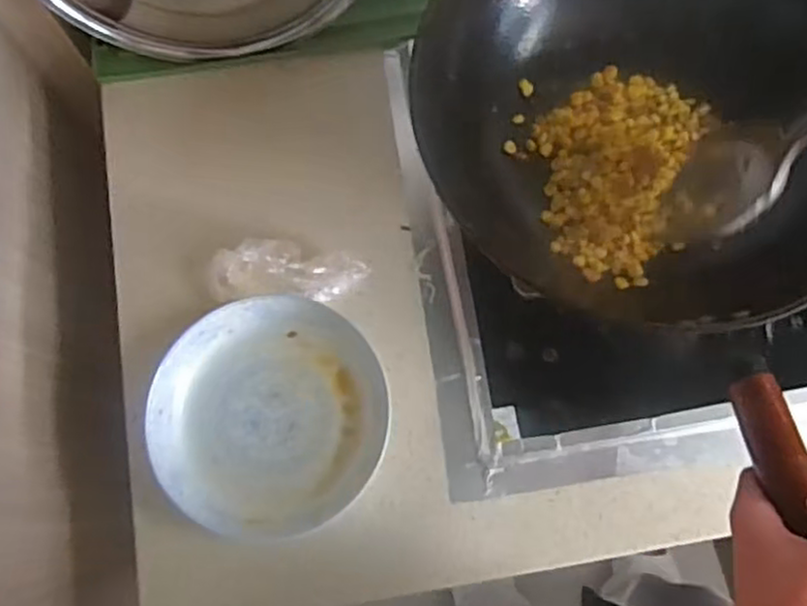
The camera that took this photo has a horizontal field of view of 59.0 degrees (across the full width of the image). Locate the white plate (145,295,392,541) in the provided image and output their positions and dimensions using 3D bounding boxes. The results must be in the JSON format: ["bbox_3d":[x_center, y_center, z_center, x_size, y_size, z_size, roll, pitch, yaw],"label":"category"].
[{"bbox_3d":[-0.110,0.091,0.598,0.187,0.039,0.190,0,75,1],"label":"white plate"}]

